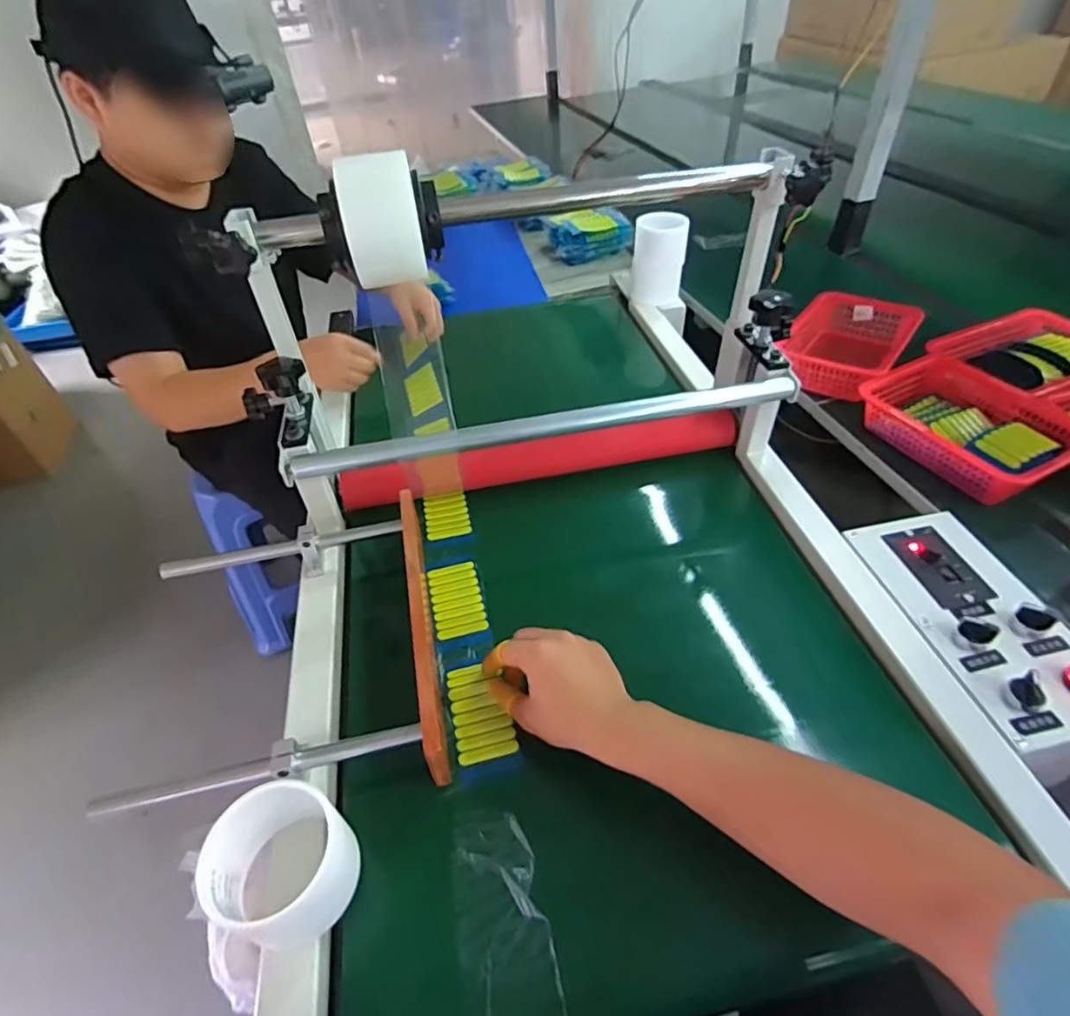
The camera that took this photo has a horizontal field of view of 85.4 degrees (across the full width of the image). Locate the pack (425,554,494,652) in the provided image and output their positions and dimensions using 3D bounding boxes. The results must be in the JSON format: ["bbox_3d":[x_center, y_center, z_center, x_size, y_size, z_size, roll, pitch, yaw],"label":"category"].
[{"bbox_3d":[-0.081,0.098,0.612,0.056,0.008,0.115,-13,45,-7],"label":"pack"}]

